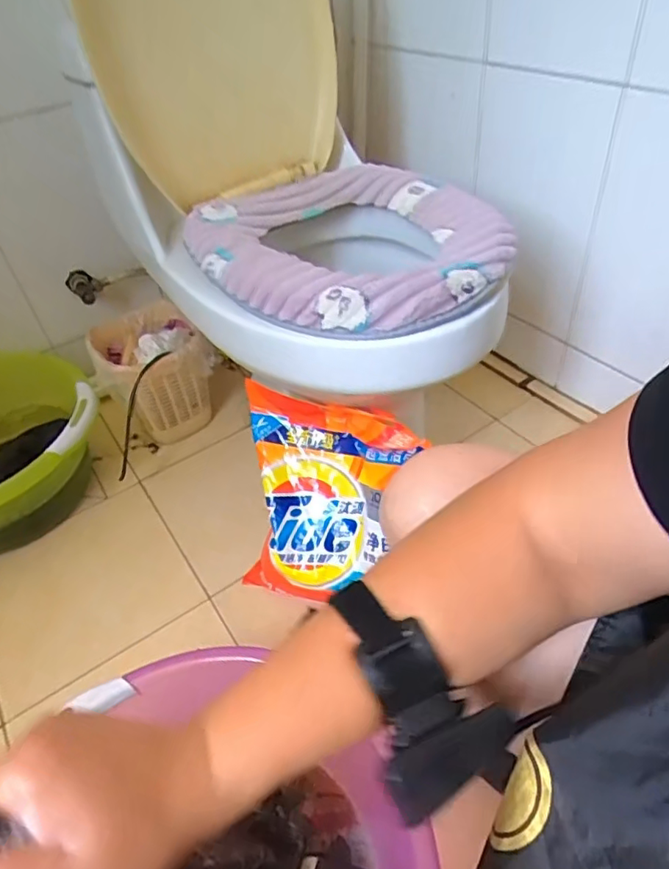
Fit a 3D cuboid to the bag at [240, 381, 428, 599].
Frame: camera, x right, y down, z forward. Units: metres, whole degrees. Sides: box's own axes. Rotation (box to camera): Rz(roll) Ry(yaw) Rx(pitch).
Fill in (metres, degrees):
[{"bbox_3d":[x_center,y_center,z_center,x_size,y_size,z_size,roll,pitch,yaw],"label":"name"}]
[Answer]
[{"bbox_3d":[-0.022,0.100,0.770,0.256,0.294,0.082,15,6,24],"label":"bag"}]

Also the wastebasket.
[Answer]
[{"bbox_3d":[-0.350,-0.110,1.099,0.186,0.209,0.221,-30,47,-24],"label":"wastebasket"}]

